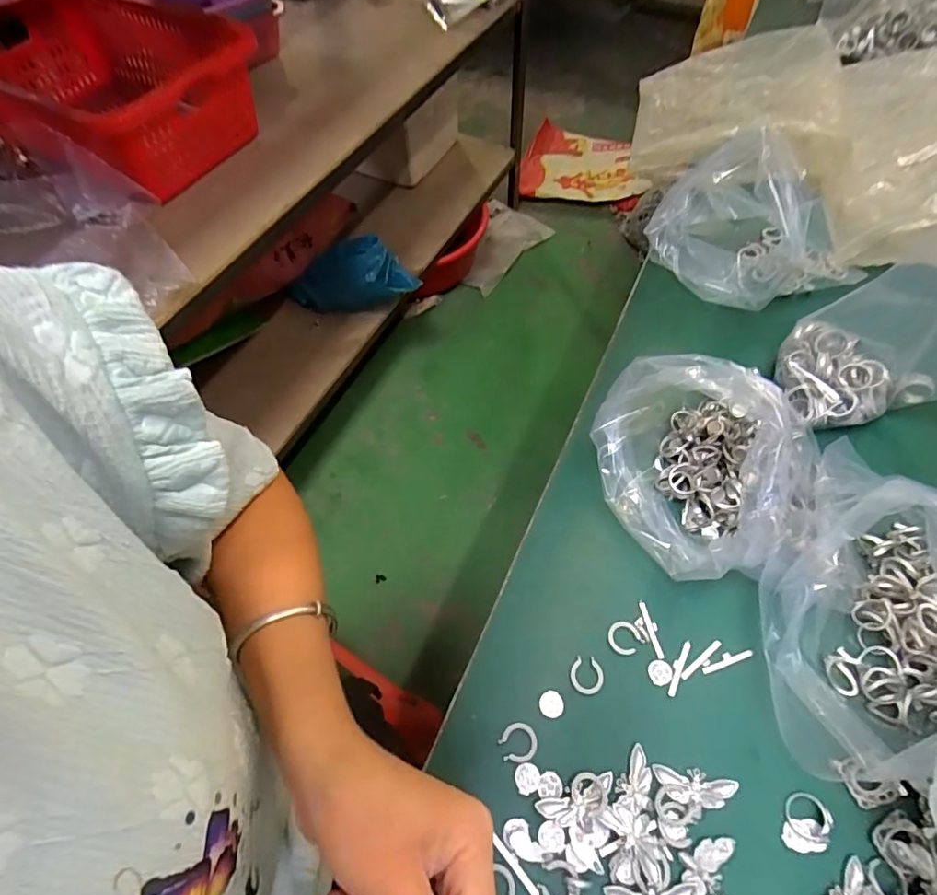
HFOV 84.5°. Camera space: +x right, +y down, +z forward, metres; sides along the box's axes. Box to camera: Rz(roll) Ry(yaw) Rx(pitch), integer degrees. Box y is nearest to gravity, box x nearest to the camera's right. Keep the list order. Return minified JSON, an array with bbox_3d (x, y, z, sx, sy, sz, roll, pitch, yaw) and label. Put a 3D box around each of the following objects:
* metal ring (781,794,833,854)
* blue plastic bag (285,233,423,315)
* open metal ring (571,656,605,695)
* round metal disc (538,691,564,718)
[{"bbox_3d":[0.195,0.216,0.295,0.023,0.010,0.030,22,62,14],"label":"metal ring"},{"bbox_3d":[-0.255,-0.369,1.089,0.283,0.177,0.090,11,60,8],"label":"blue plastic bag"},{"bbox_3d":[0.078,0.149,0.337,0.021,0.004,0.023,-1,59,1],"label":"open metal ring"},{"bbox_3d":[0.053,0.163,0.329,0.015,0.004,0.016,-1,59,1],"label":"round metal disc"}]

